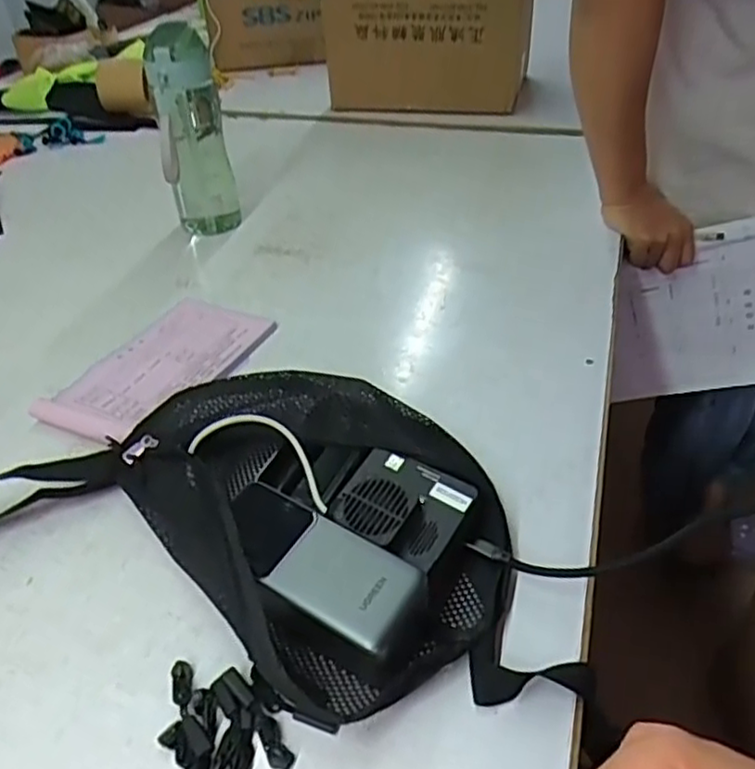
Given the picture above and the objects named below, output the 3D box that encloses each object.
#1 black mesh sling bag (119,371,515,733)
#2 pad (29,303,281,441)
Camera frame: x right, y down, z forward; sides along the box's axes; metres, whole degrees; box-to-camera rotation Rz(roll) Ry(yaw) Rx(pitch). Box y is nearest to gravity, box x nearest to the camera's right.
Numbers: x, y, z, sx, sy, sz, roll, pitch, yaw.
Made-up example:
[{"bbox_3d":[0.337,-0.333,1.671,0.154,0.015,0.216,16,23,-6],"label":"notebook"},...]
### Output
[{"bbox_3d":[-0.035,0.070,0.447,0.200,0.056,0.268,-27,46,-27],"label":"black mesh sling bag"},{"bbox_3d":[-0.185,-0.015,0.591,0.109,0.015,0.191,17,43,21],"label":"pad"}]

